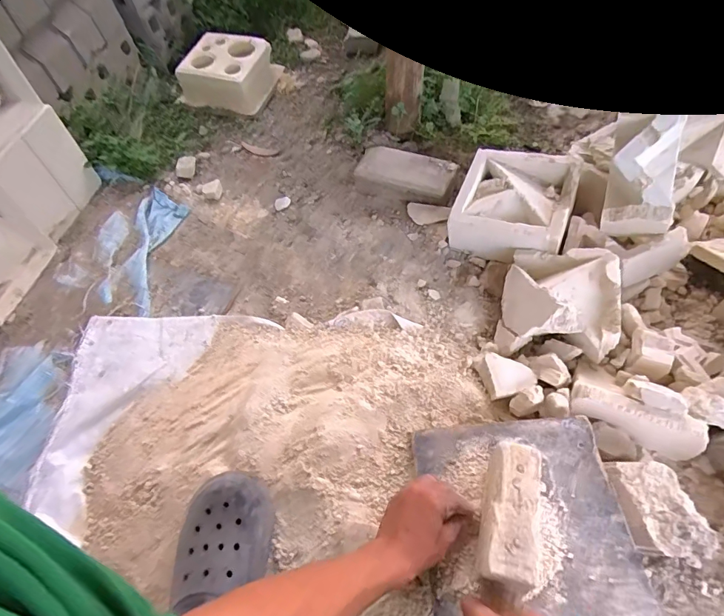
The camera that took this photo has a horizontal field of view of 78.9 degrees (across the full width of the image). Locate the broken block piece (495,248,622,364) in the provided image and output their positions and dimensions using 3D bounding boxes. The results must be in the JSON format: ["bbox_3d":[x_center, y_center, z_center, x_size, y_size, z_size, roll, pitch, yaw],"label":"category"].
[{"bbox_3d":[0.320,-0.018,0.715,0.163,0.084,0.181,9,59,12],"label":"broken block piece"}]

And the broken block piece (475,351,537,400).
[{"bbox_3d":[0.225,0.099,0.679,0.075,0.024,0.069,-19,58,-6],"label":"broken block piece"}]

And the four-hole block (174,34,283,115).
[{"bbox_3d":[-0.390,-0.700,1.299,0.238,0.111,0.230,14,60,14],"label":"four-hole block"}]

